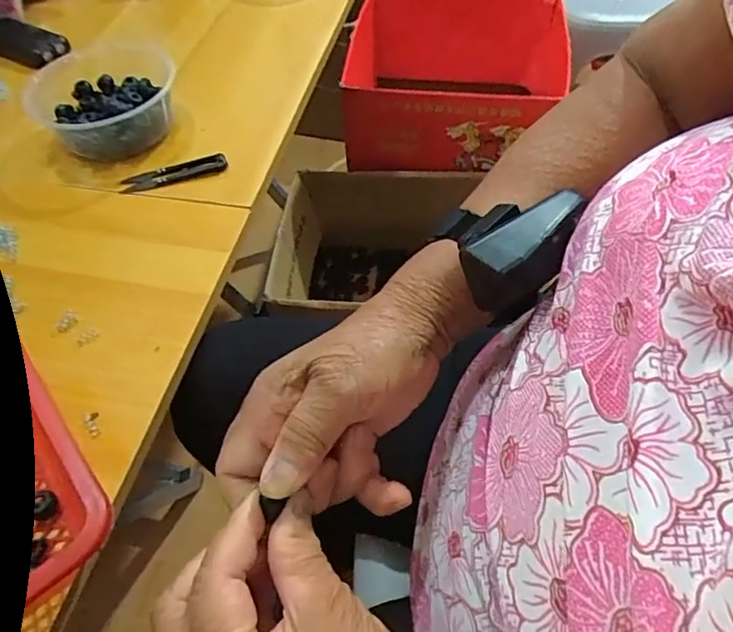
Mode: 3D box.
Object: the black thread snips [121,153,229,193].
[{"bbox_3d":[-0.185,-0.137,0.519,0.099,0.011,0.021,-12,54,-5],"label":"black thread snips"}]

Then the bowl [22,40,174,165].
[{"bbox_3d":[-0.256,-0.216,0.544,0.137,0.067,0.142,-34,59,-20],"label":"bowl"}]

